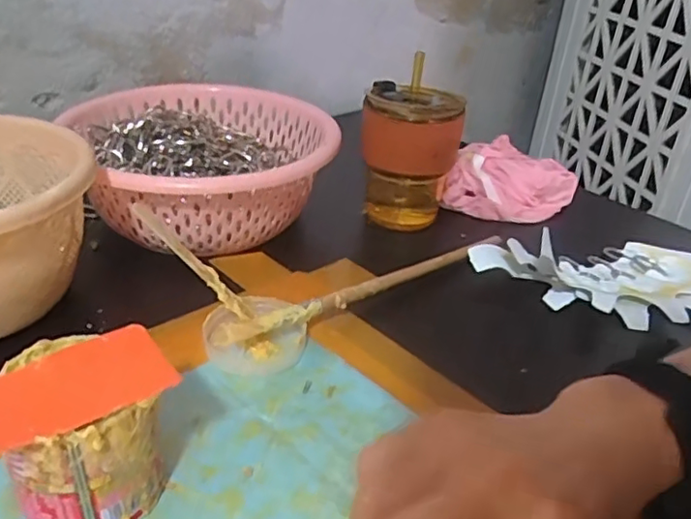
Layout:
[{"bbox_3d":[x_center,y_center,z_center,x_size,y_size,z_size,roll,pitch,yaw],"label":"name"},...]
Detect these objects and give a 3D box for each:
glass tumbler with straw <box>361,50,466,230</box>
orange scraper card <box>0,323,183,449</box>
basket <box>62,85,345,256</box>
[{"bbox_3d":[0.055,-0.093,0.545,0.084,0.136,0.072,9,32,5],"label":"glass tumbler with straw"},{"bbox_3d":[-0.117,0.053,0.262,0.080,0.004,0.049,-19,38,-35],"label":"orange scraper card"},{"bbox_3d":[-0.116,-0.084,0.539,0.206,0.073,0.216,-14,38,-27],"label":"basket"}]

